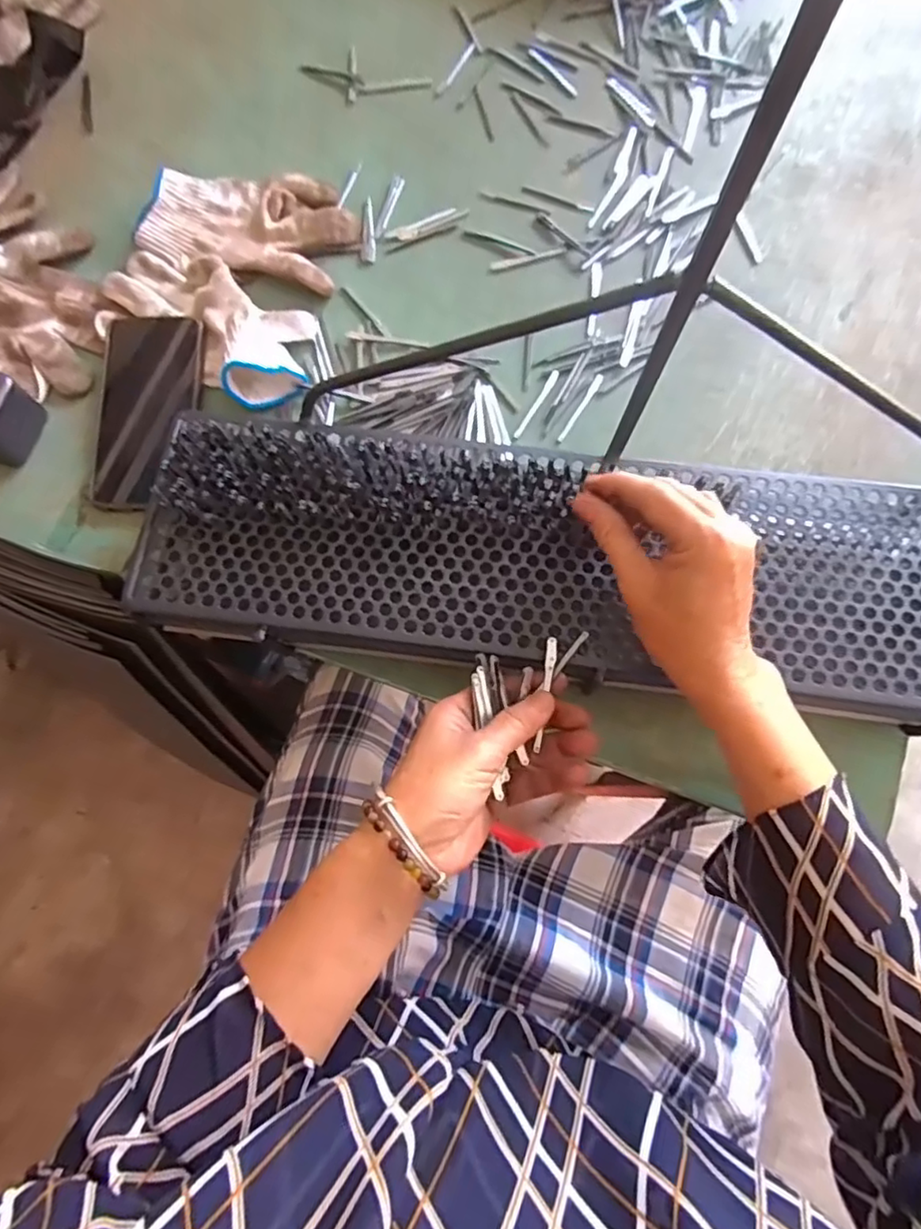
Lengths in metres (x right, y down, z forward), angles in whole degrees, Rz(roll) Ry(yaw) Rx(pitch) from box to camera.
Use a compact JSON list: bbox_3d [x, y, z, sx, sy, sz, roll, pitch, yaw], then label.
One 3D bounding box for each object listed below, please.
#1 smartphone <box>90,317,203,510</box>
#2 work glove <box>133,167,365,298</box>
[{"bbox_3d":[-0.245,-0.163,0.488,0.075,0.009,0.157,-1,76,0],"label":"smartphone"},{"bbox_3d":[-0.177,-0.328,0.529,0.176,0.023,0.103,7,77,2],"label":"work glove"}]

